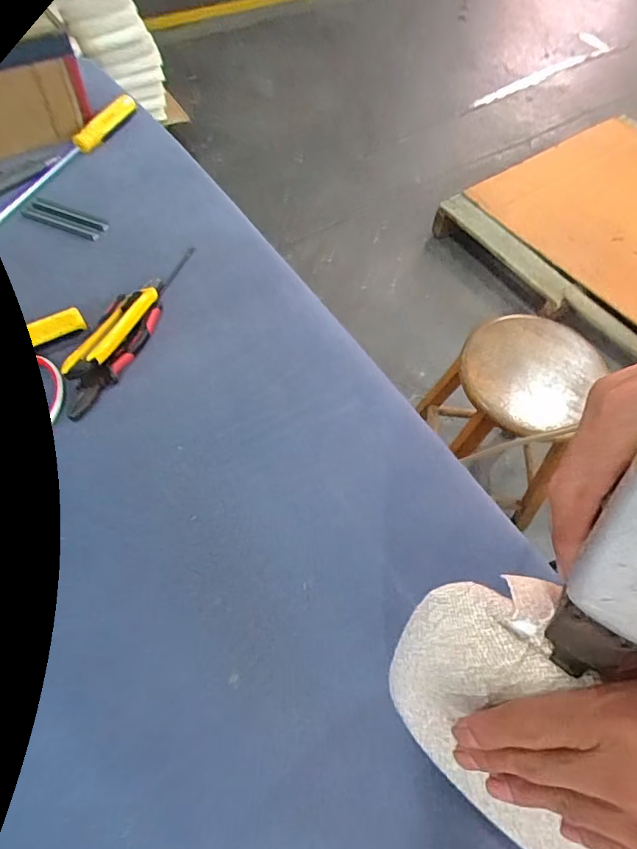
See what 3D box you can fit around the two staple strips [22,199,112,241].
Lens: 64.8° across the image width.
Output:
[{"bbox_3d":[-0.314,-0.256,0.624,0.102,0.009,0.031,19,61,8],"label":"two staple strips"}]

